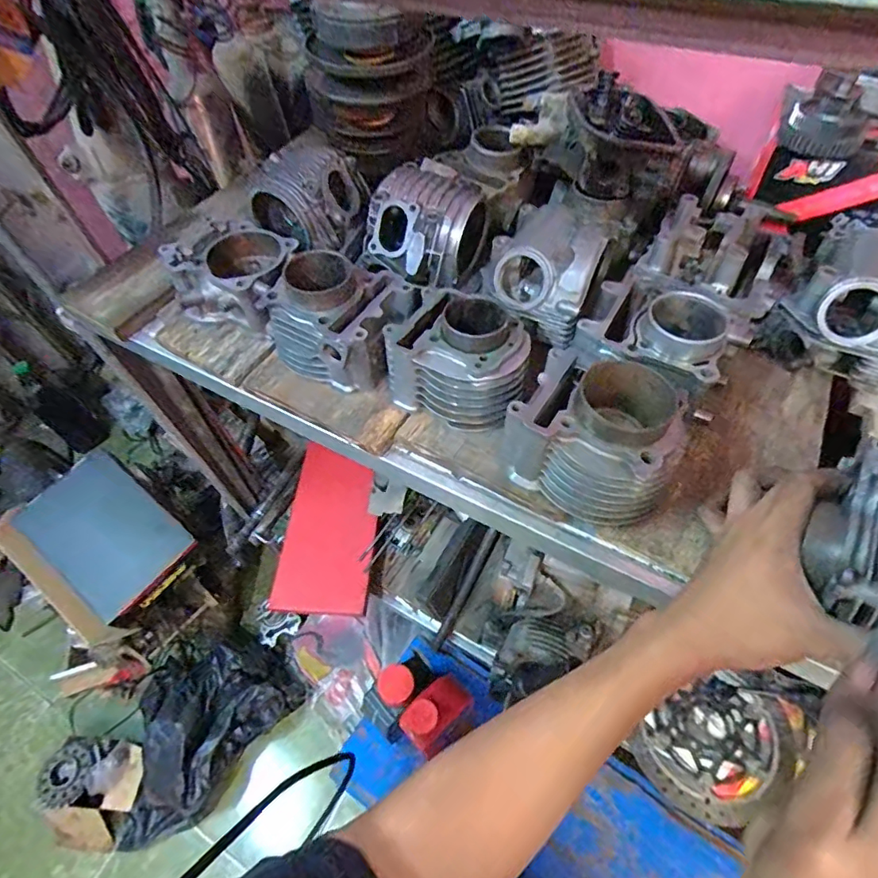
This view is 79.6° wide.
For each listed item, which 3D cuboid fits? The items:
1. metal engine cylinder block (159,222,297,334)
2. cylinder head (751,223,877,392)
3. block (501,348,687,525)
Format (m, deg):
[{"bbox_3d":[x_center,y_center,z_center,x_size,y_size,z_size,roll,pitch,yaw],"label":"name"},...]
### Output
[{"bbox_3d":[-0.217,-0.172,0.571,0.114,0.070,0.117,36,66,25],"label":"metal engine cylinder block"},{"bbox_3d":[0.390,-0.116,0.487,0.130,0.097,0.114,31,64,23],"label":"cylinder head"},{"bbox_3d":[0.129,-0.005,0.426,0.130,0.089,0.108,27,62,21],"label":"block"}]

